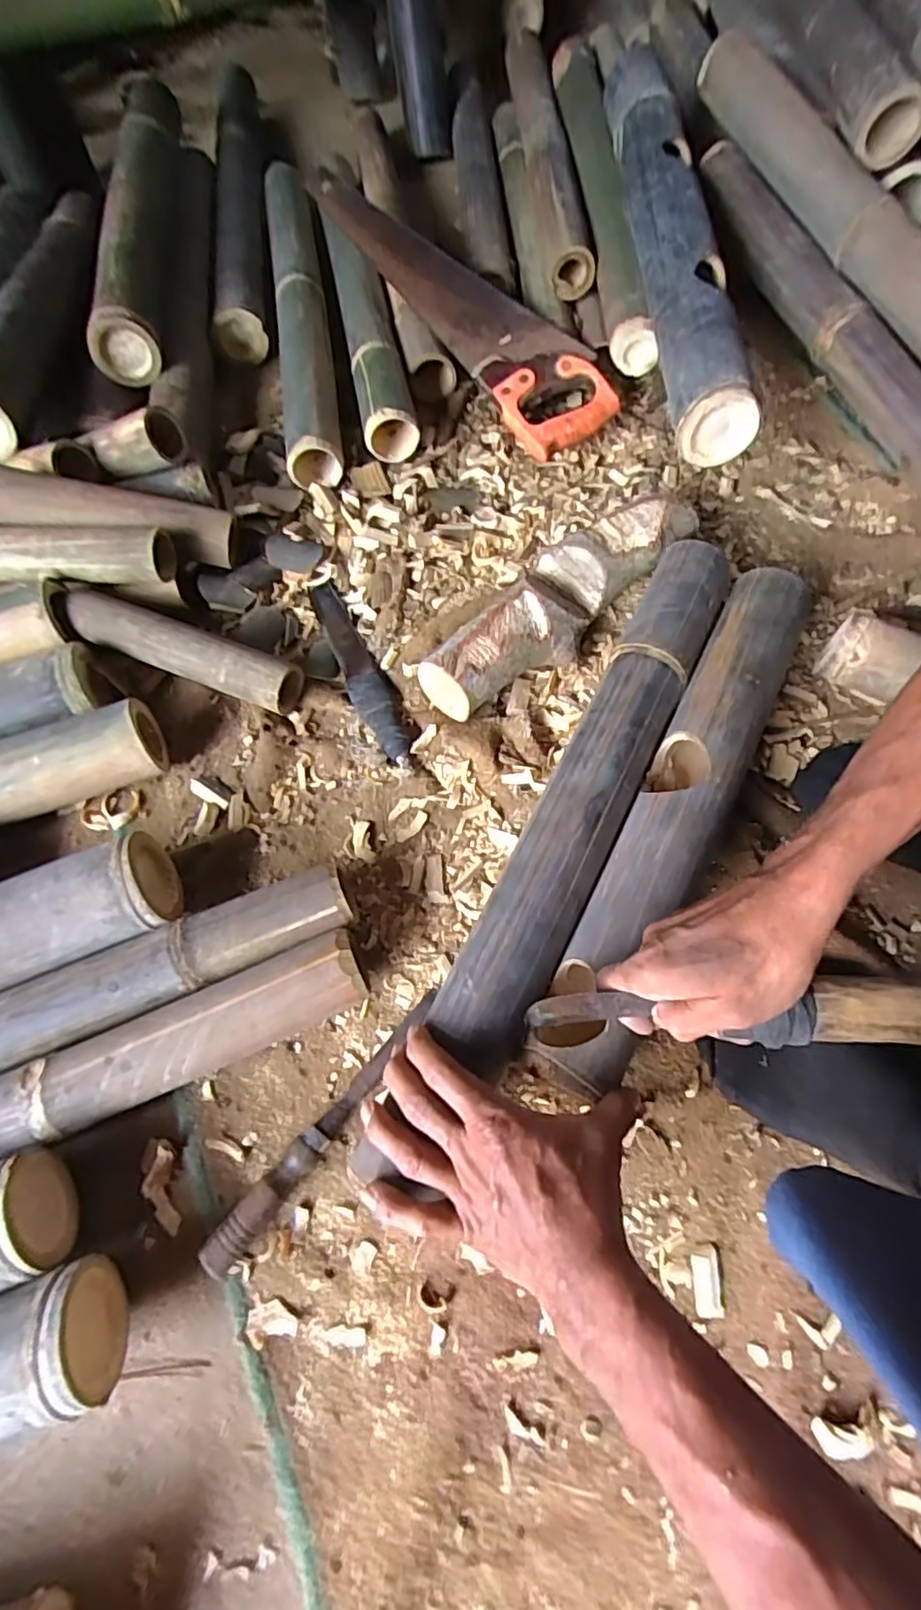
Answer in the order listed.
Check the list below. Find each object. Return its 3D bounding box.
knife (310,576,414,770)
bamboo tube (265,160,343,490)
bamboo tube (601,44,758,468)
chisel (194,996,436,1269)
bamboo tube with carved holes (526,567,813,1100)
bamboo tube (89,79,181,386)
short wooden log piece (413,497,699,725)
[{"bbox_3d":[-0.108,-0.142,0.642,0.036,0.019,0.247,-25,68,-8],"label":"knife"},{"bbox_3d":[-0.215,-0.670,0.840,0.067,0.070,0.628,-9,67,-1],"label":"bamboo tube"},{"bbox_3d":[0.236,-0.679,0.724,0.080,0.091,0.692,-3,67,1],"label":"bamboo tube"},{"bbox_3d":[-0.097,0.237,0.471,0.022,0.030,0.233,37,73,17],"label":"chisel"},{"bbox_3d":[0.183,0.000,0.518,0.072,0.063,0.477,26,71,13],"label":"bamboo tube with carved holes"},{"bbox_3d":[-0.426,-0.791,0.834,0.079,0.083,0.567,-7,67,0],"label":"bamboo tube"},{"bbox_3d":[0.101,-0.205,0.626,0.094,0.058,0.320,42,75,18],"label":"short wooden log piece"}]

